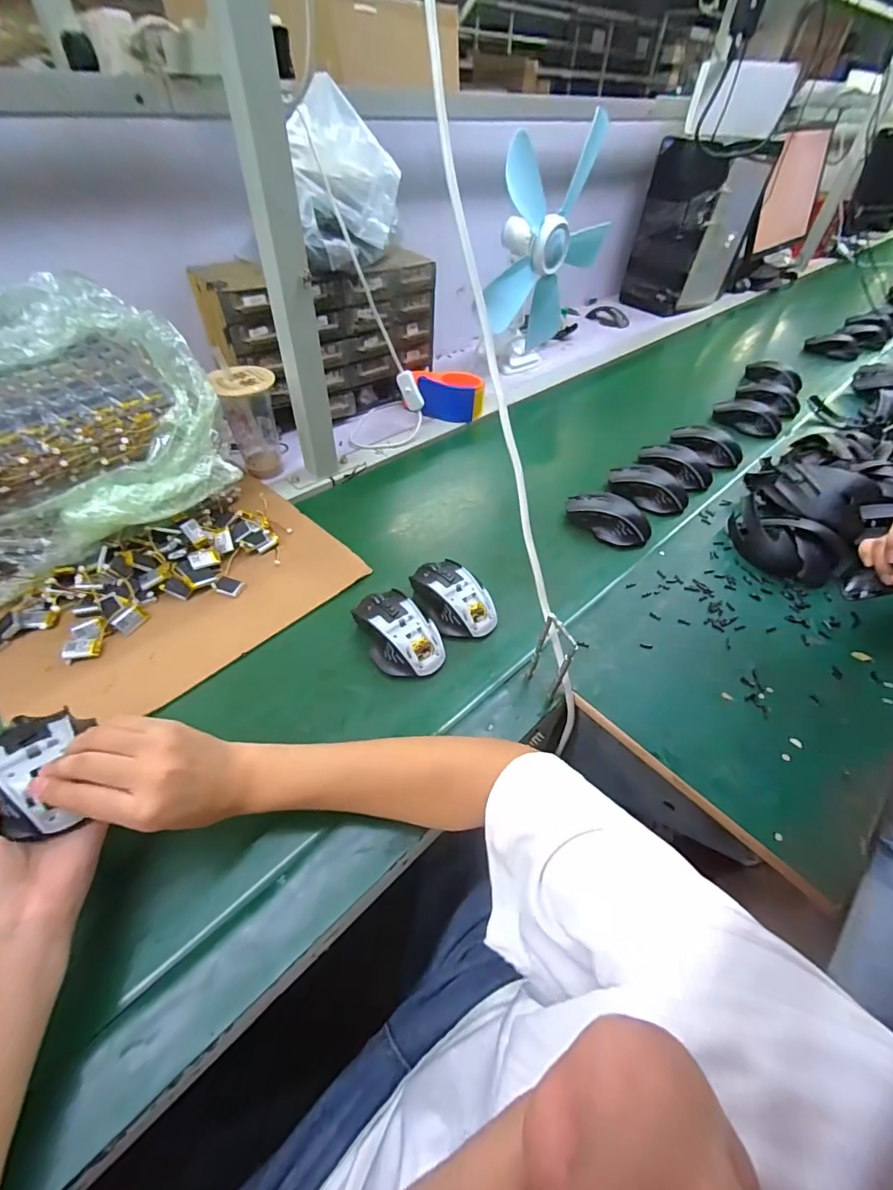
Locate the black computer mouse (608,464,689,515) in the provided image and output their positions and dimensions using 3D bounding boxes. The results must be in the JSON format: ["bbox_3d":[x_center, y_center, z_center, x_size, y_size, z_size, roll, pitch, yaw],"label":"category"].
[{"bbox_3d":[0.300,-0.161,0.683,0.115,0.033,0.056,24,51,19],"label":"black computer mouse"}]

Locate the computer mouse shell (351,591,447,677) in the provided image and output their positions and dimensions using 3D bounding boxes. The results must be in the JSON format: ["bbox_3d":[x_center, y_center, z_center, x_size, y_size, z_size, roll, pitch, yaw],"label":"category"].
[{"bbox_3d":[-0.051,0.037,0.480,0.071,0.036,0.110,-22,51,-21],"label":"computer mouse shell"}]

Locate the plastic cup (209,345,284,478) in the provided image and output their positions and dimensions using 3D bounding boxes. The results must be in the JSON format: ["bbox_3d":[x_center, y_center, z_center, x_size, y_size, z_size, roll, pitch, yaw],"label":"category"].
[{"bbox_3d":[-0.271,-0.241,0.650,0.078,0.143,0.079,-11,48,-12],"label":"plastic cup"}]

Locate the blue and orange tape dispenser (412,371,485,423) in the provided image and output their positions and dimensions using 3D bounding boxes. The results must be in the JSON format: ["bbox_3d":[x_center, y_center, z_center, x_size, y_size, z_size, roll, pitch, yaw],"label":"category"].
[{"bbox_3d":[0.003,-0.349,0.808,0.118,0.063,0.059,14,48,11],"label":"blue and orange tape dispenser"}]

